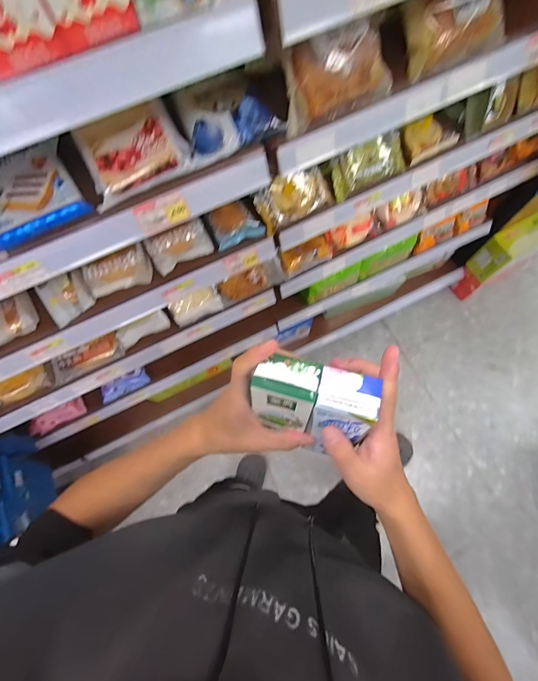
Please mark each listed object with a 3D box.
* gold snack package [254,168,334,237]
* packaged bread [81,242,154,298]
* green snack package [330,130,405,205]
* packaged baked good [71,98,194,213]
[{"bbox_3d":[0.046,-0.272,0.626,0.142,0.055,0.076,-31,75,-7],"label":"gold snack package"},{"bbox_3d":[-0.269,-0.124,0.596,0.117,0.040,0.057,-27,75,-6],"label":"packaged bread"},{"bbox_3d":[0.193,-0.342,0.640,0.152,0.059,0.059,-26,74,-6],"label":"green snack package"},{"bbox_3d":[-0.166,-0.232,0.409,0.126,0.057,0.065,-23,74,-5],"label":"packaged baked good"}]

